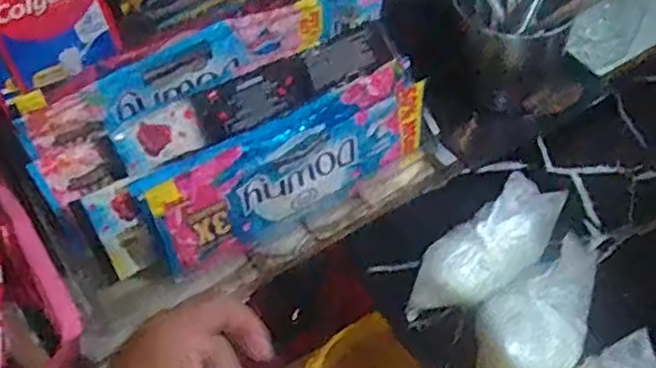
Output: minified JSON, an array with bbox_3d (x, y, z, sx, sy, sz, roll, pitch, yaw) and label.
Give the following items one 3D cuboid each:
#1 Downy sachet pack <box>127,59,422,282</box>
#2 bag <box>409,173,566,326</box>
[{"bbox_3d":[-0.028,-0.012,0.535,0.226,0.082,0.043,-27,59,-18],"label":"Downy sachet pack"},{"bbox_3d":[0.133,0.061,0.565,0.164,0.064,0.070,-42,60,8],"label":"bag"}]

